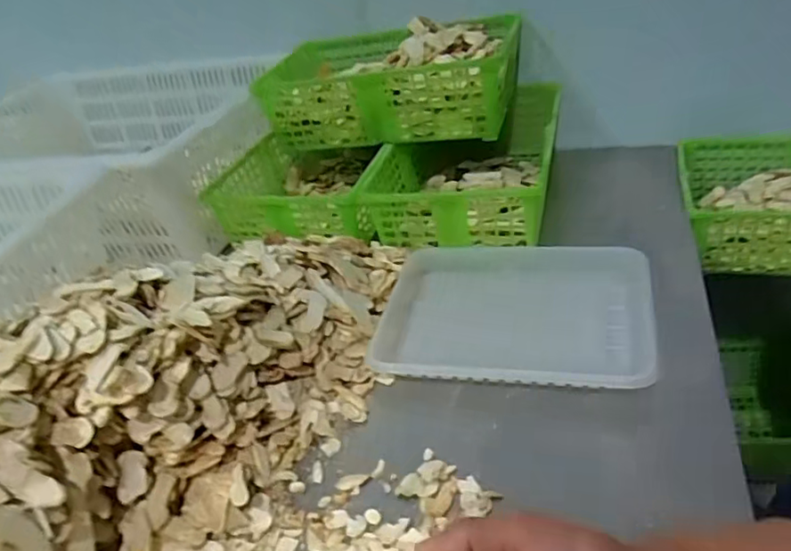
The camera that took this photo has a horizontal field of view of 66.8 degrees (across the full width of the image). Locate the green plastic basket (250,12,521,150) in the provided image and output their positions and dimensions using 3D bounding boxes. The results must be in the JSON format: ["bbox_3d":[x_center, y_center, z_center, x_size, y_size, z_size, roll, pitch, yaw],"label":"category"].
[{"bbox_3d":[-0.005,-0.285,0.873,0.351,0.106,0.227,4,38,21],"label":"green plastic basket"}]

